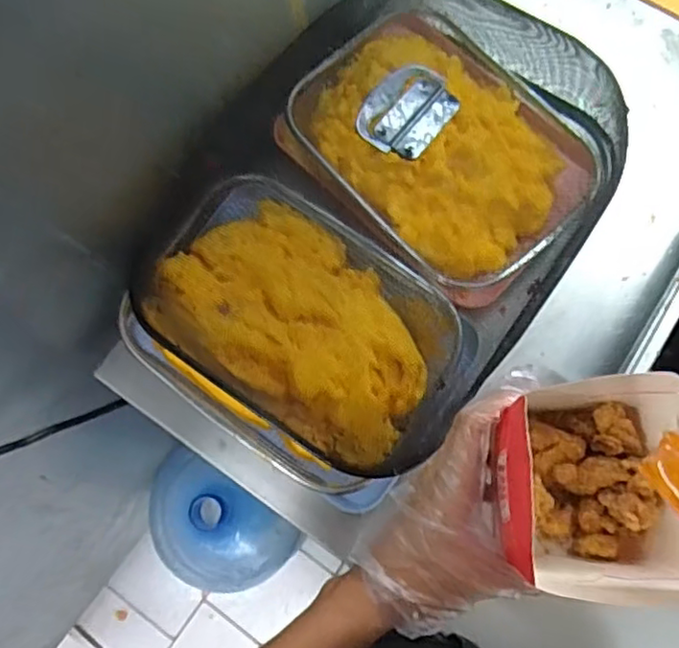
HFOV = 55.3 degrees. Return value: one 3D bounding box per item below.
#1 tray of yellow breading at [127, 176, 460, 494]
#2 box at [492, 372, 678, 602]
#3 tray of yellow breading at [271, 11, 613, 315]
[{"bbox_3d":[-0.041,0.004,0.621,0.297,0.047,0.222,33,80,9],"label":"tray of yellow breading"},{"bbox_3d":[0.147,0.094,0.374,0.102,0.076,0.113,-5,76,1],"label":"box"},{"bbox_3d":[0.102,-0.183,0.670,0.230,0.050,0.308,-43,79,-8],"label":"tray of yellow breading"}]

